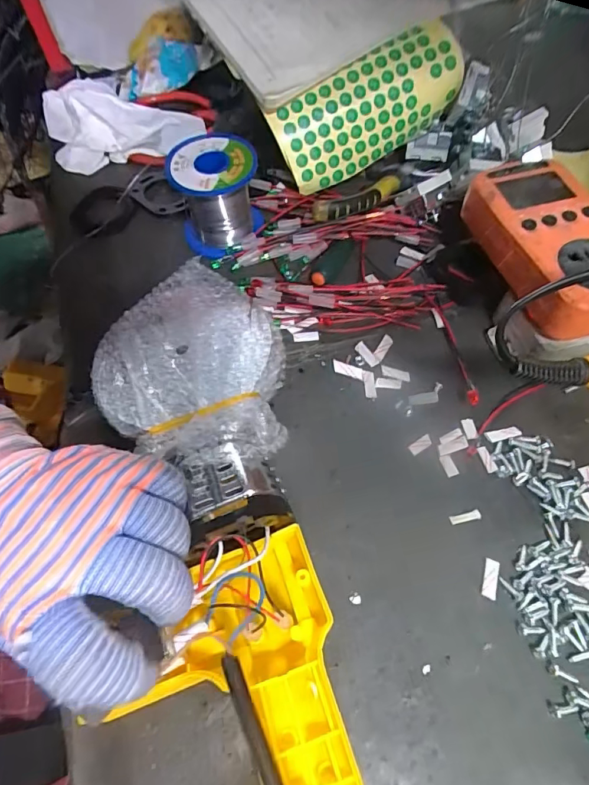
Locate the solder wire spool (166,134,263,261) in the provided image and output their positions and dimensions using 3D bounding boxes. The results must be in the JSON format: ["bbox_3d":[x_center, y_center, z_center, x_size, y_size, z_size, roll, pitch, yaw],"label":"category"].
[{"bbox_3d":[-0.060,-0.156,0.355,0.064,0.056,0.062,-1,61,2],"label":"solder wire spool"}]

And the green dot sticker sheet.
[{"bbox_3d":[0.060,-0.224,0.365,0.152,0.071,0.017,-26,22,7],"label":"green dot sticker sheet"}]

